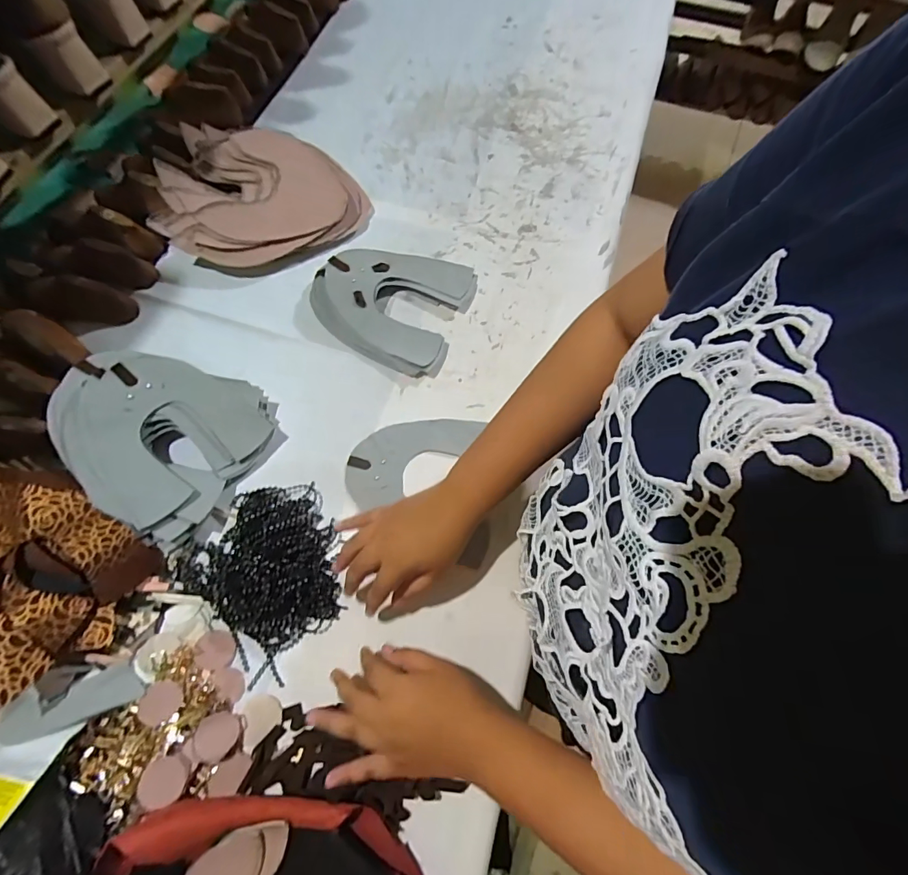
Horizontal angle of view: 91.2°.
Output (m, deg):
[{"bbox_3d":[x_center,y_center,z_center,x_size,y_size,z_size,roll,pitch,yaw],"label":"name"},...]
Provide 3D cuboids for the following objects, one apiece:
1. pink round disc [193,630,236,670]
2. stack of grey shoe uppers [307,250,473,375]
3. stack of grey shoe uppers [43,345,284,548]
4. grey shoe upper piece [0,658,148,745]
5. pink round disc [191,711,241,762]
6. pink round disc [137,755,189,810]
[{"bbox_3d":[-0.224,0.199,0.417,0.033,0.004,0.033,13,51,-18],"label":"pink round disc"},{"bbox_3d":[-0.082,-0.173,0.544,0.183,0.039,0.162,19,70,8],"label":"stack of grey shoe uppers"},{"bbox_3d":[-0.312,-0.010,0.472,0.204,0.056,0.177,31,72,12],"label":"stack of grey shoe uppers"},{"bbox_3d":[-0.326,0.223,0.377,0.109,0.024,0.038,-13,69,-5],"label":"grey shoe upper piece"},{"bbox_3d":[-0.204,0.257,0.382,0.032,0.004,0.036,31,50,3],"label":"pink round disc"},{"bbox_3d":[-0.237,0.281,0.362,0.033,0.004,0.037,21,69,-7],"label":"pink round disc"}]

